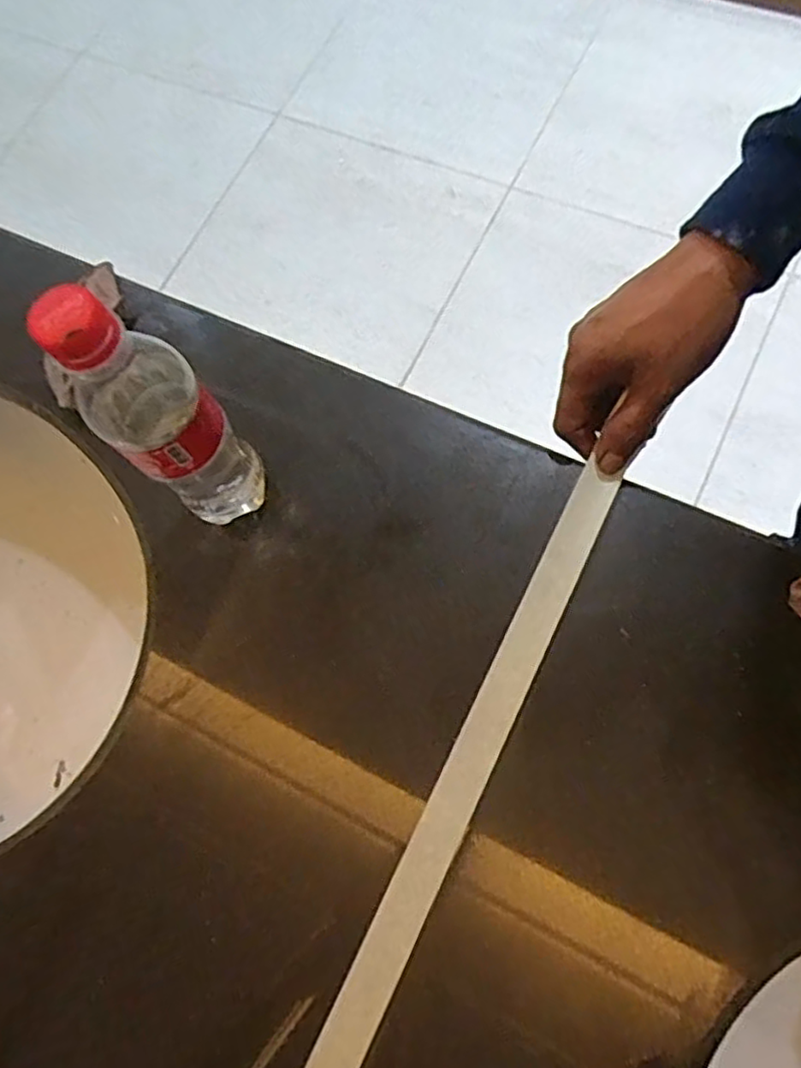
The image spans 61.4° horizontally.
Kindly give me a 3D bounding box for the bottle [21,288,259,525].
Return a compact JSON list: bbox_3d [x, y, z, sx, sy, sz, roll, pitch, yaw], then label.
[{"bbox_3d":[-0.119,-0.057,0.356,0.053,0.206,0.059,-37,72,-5],"label":"bottle"}]

